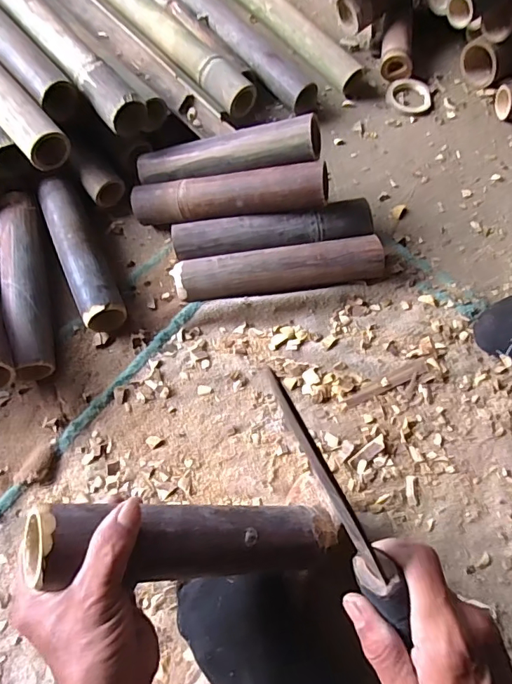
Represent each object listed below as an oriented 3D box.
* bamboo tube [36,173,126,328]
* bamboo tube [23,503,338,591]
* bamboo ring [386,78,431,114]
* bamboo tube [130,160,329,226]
[{"bbox_3d":[-0.240,-0.120,0.657,0.054,0.058,0.240,-24,69,-10],"label":"bamboo tube"},{"bbox_3d":[-0.049,0.165,0.392,0.266,0.049,0.056,13,62,-31],"label":"bamboo tube"},{"bbox_3d":[0.263,-0.422,0.813,0.078,0.012,0.078,0,67,0],"label":"bamboo ring"},{"bbox_3d":[-0.038,-0.199,0.642,0.268,0.049,0.056,-2,66,15],"label":"bamboo tube"}]

